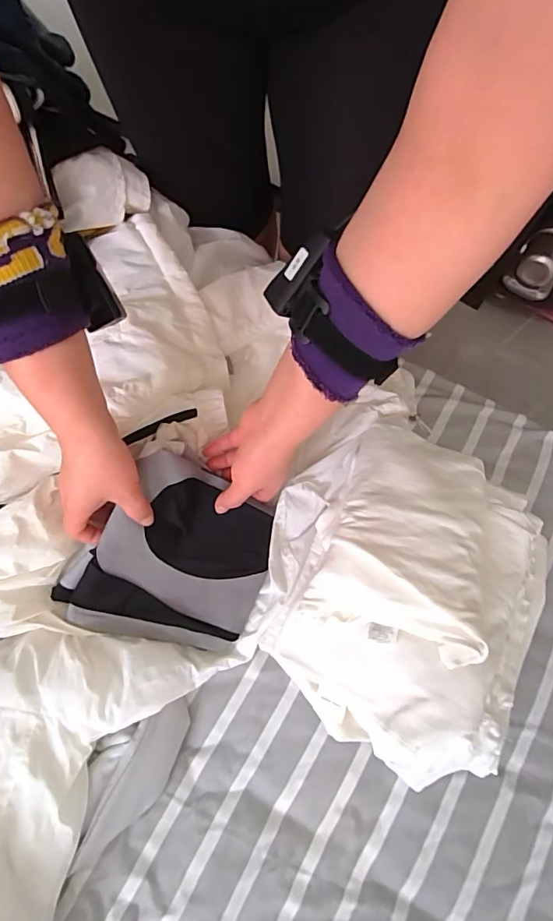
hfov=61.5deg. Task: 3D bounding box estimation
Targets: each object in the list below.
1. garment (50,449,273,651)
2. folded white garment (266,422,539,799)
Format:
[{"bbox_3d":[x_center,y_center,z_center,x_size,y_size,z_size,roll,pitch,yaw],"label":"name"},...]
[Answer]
[{"bbox_3d":[-0.097,0.103,0.463,0.181,0.048,0.189,25,89,-13],"label":"garment"},{"bbox_3d":[0.117,0.117,0.455,0.266,0.119,0.277,1,68,-2],"label":"folded white garment"}]

